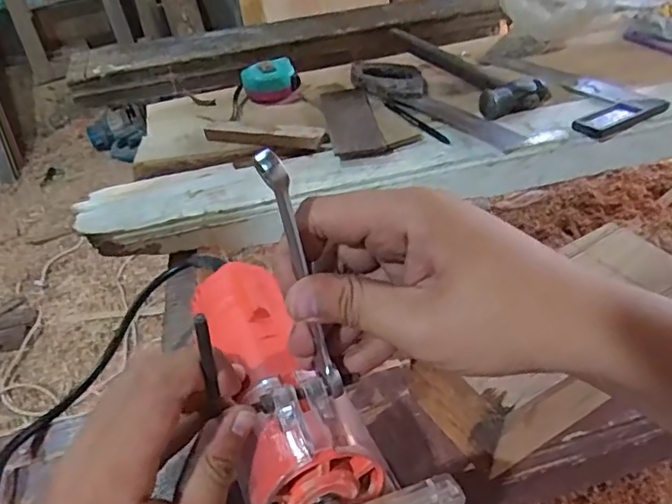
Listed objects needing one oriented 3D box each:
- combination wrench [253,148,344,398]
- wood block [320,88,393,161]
[{"bbox_3d":[-0.014,0.015,0.248,0.010,0.125,0.006,-28,30,-27],"label":"combination wrench"},{"bbox_3d":[0.018,-0.169,0.718,0.064,0.015,0.204,-8,37,-3],"label":"wood block"}]

